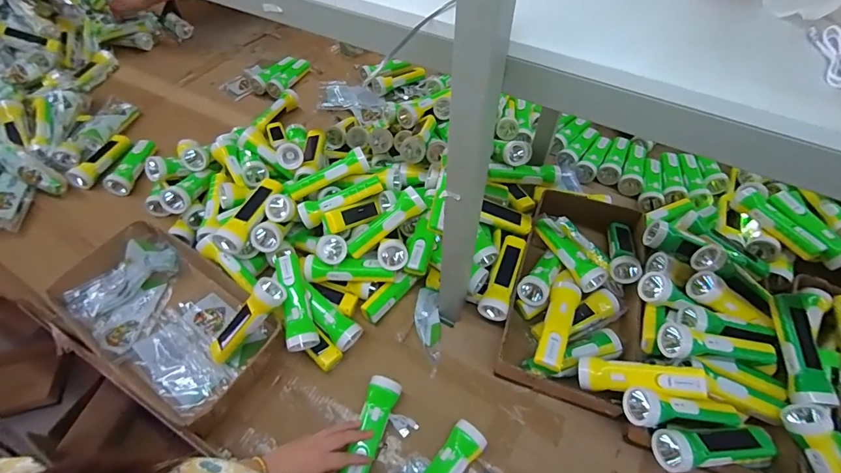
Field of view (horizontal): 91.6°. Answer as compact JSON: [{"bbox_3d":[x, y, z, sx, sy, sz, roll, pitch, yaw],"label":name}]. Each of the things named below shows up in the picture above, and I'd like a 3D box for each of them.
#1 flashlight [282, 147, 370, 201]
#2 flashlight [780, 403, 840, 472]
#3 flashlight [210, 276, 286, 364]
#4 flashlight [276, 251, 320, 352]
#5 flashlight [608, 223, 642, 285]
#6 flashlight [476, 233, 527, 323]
[{"bbox_3d":[-0.195,-0.128,0.840,0.174,0.047,0.053,-24,58,-16],"label":"flashlight"},{"bbox_3d":[0.584,0.330,0.583,0.058,0.045,0.170,-18,82,-12],"label":"flashlight"},{"bbox_3d":[-0.306,0.152,0.712,0.180,0.050,0.054,-48,63,7],"label":"flashlight"},{"bbox_3d":[-0.225,0.116,0.734,0.049,0.052,0.170,-16,56,-11],"label":"flashlight"},{"bbox_3d":[0.420,0.029,0.849,0.057,0.056,0.167,18,34,12],"label":"flashlight"},{"bbox_3d":[0.157,0.076,0.787,0.053,0.045,0.176,16,56,11],"label":"flashlight"}]

